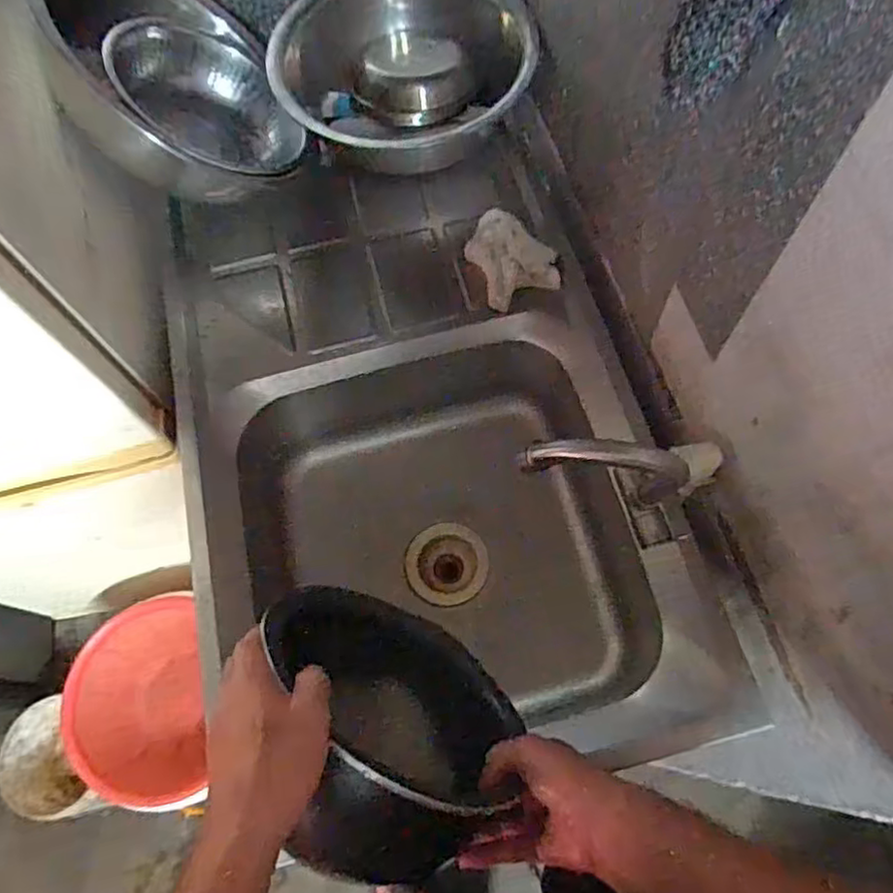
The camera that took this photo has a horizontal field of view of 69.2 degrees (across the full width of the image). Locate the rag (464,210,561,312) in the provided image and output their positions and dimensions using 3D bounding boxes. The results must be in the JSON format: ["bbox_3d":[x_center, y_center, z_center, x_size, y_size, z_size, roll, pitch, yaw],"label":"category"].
[{"bbox_3d":[0.079,-0.230,0.784,0.093,0.043,0.123,-23,68,-7],"label":"rag"}]

